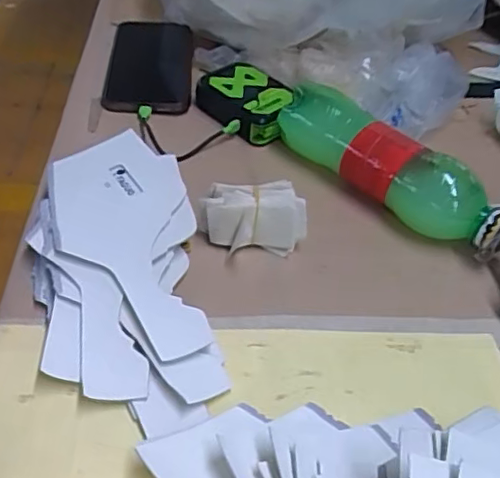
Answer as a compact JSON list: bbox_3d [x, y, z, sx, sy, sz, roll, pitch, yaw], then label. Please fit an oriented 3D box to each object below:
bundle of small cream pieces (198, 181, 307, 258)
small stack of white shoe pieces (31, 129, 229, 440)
[{"bbox_3d":[0.001,-0.015,0.433,0.074,0.041,0.044,0,43,-7],"label":"bundle of small cream pieces"},{"bbox_3d":[-0.086,0.017,0.393,0.102,0.034,0.228,-7,44,-15],"label":"small stack of white shoe pieces"}]

